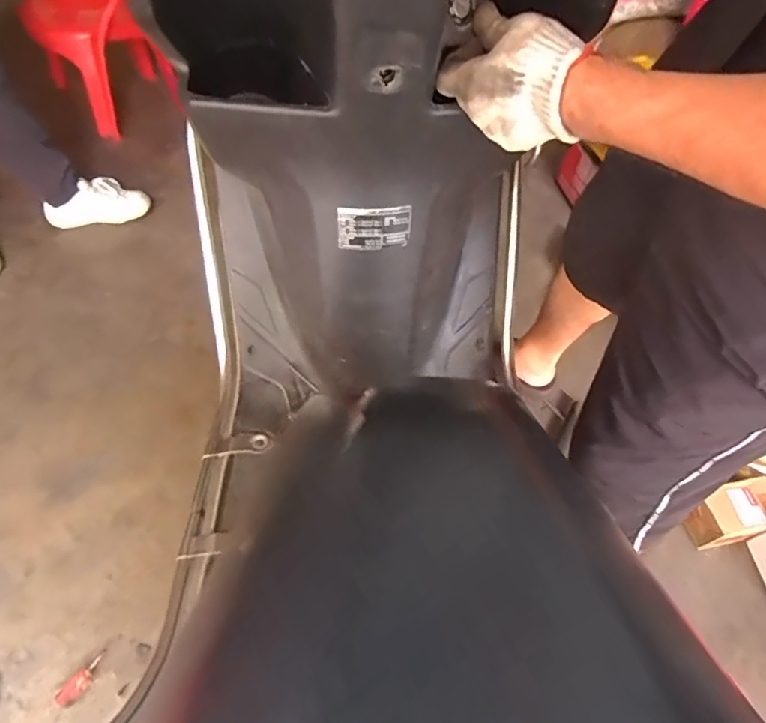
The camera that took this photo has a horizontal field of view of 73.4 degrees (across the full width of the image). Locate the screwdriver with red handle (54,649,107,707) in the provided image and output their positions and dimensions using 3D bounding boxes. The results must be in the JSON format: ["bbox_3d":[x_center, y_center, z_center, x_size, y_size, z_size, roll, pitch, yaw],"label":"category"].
[{"bbox_3d":[-0.456,0.485,0.786,0.032,0.020,0.080,35,58,19],"label":"screwdriver with red handle"}]

